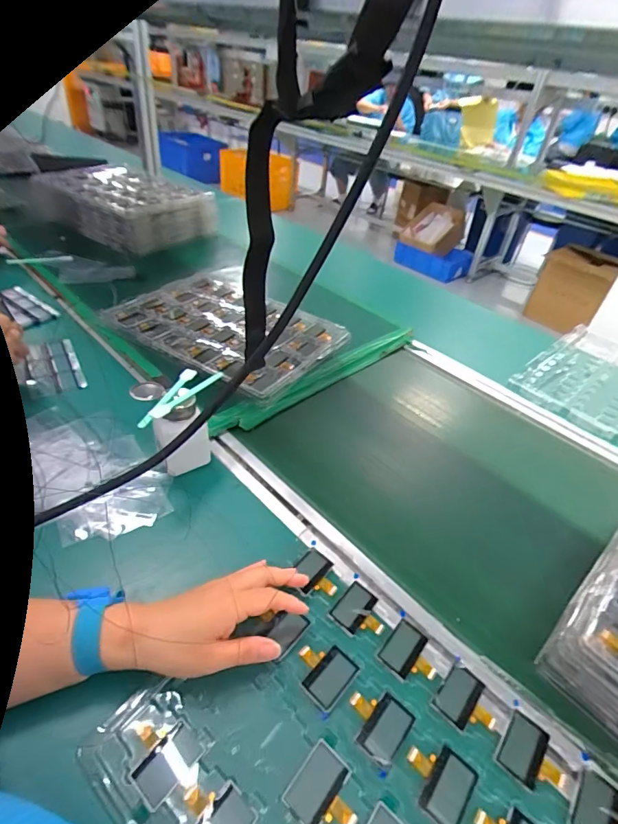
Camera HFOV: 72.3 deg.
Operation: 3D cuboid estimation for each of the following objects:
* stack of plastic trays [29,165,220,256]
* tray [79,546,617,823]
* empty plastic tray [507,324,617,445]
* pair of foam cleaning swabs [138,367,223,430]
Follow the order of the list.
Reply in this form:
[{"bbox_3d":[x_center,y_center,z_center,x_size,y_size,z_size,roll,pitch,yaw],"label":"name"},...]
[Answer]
[{"bbox_3d":[-0.456,-0.520,1.094,0.425,0.117,0.274,27,43,20],"label":"stack of plastic trays"},{"bbox_3d":[0.049,0.278,0.308,0.346,0.008,0.252,31,44,27],"label":"tray"},{"bbox_3d":[0.569,-0.049,0.777,0.272,0.025,0.356,36,47,29],"label":"empty plastic tray"},{"bbox_3d":[-0.150,-0.023,0.482,0.035,0.011,0.124,24,42,17],"label":"pair of foam cleaning swabs"}]

